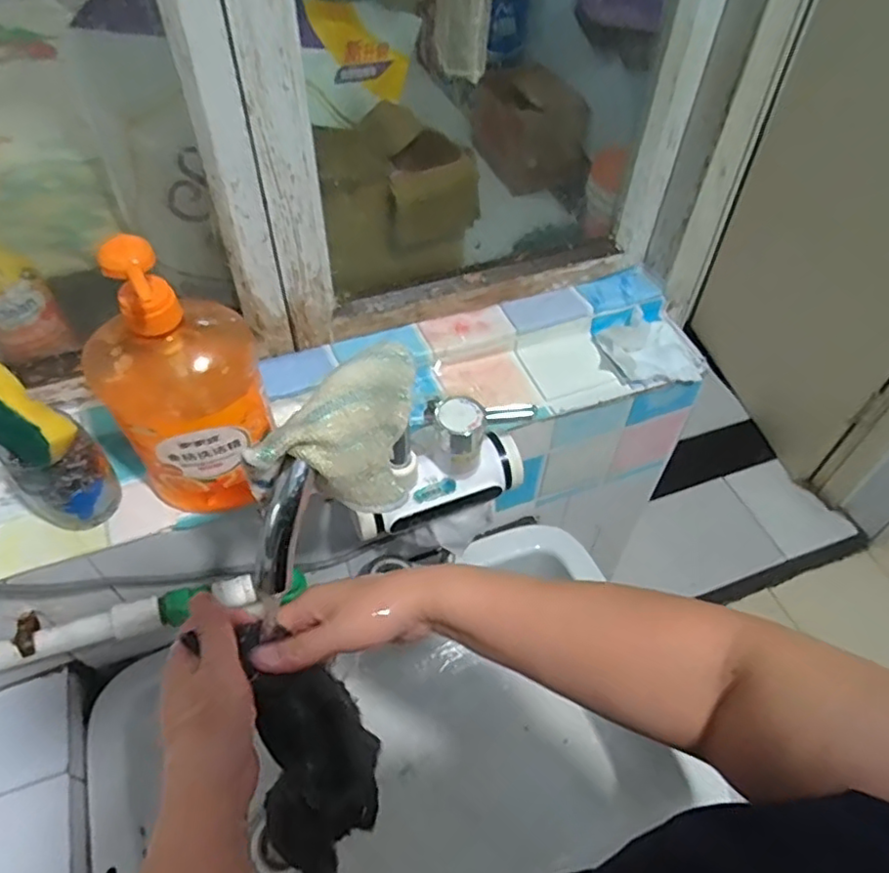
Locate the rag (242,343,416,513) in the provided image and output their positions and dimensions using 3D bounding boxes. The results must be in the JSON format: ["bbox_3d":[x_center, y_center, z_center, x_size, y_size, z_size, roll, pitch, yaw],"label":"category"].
[{"bbox_3d":[-0.051,-0.003,0.409,0.058,0.088,0.152,23,54,16],"label":"rag"}]

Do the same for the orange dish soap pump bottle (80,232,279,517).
[{"bbox_3d":[-0.199,-0.039,0.491,0.116,0.237,0.066,-24,56,-20],"label":"orange dish soap pump bottle"}]

